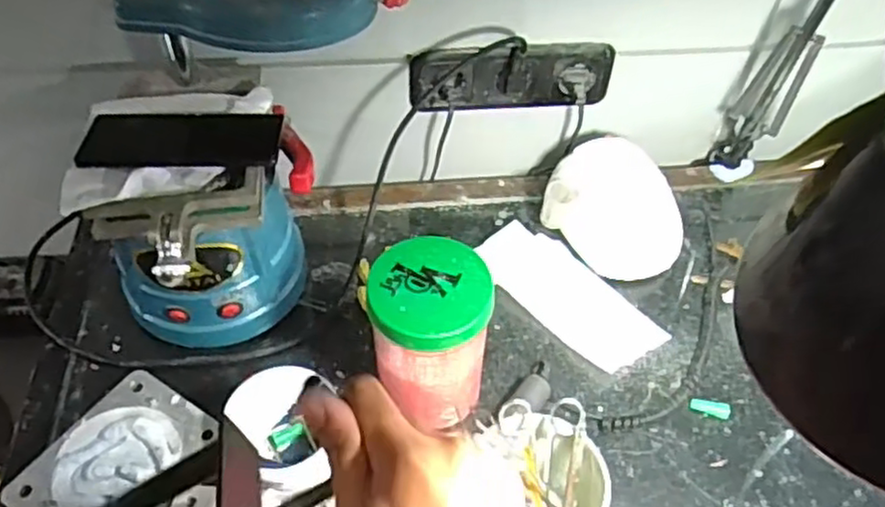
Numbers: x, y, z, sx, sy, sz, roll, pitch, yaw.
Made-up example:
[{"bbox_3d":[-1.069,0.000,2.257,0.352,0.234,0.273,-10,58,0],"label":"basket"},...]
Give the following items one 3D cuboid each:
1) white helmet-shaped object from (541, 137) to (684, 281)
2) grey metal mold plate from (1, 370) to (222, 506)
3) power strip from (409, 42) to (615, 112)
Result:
[{"bbox_3d":[0.186,-0.045,0.759,0.156,0.081,0.117,33,56,23],"label":"white helmet-shaped object"},{"bbox_3d":[-0.259,0.178,0.580,0.113,0.040,0.140,26,53,18],"label":"grey metal mold plate"},{"bbox_3d":[0.075,-0.186,0.770,0.221,0.077,0.043,0,50,-3],"label":"power strip"}]

